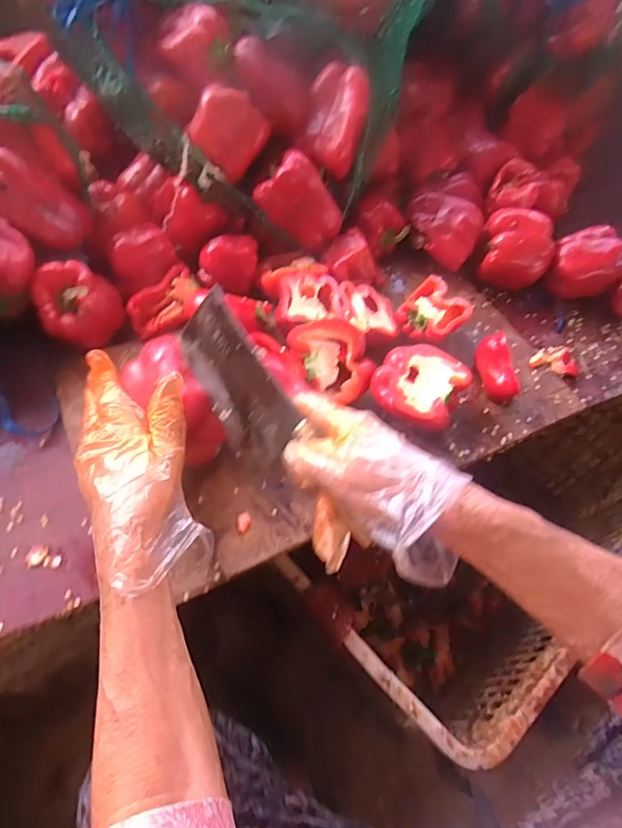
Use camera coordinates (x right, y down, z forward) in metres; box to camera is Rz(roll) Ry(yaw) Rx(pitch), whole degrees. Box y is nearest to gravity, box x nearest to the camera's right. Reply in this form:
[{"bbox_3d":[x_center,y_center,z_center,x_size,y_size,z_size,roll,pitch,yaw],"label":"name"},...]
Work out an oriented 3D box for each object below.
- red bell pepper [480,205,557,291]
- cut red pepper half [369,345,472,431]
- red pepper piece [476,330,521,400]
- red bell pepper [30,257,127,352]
[{"bbox_3d":[0.273,-0.212,0.634,0.093,0.080,0.089,12,59,3],"label":"red bell pepper"},{"bbox_3d":[0.113,-0.025,0.513,0.089,0.048,0.087,2,59,-3],"label":"cut red pepper half"},{"bbox_3d":[0.209,-0.050,0.536,0.016,0.063,0.073,-8,60,-9],"label":"red pepper piece"},{"bbox_3d":[-0.246,-0.112,0.509,0.073,0.070,0.076,-14,61,-12],"label":"red bell pepper"}]

